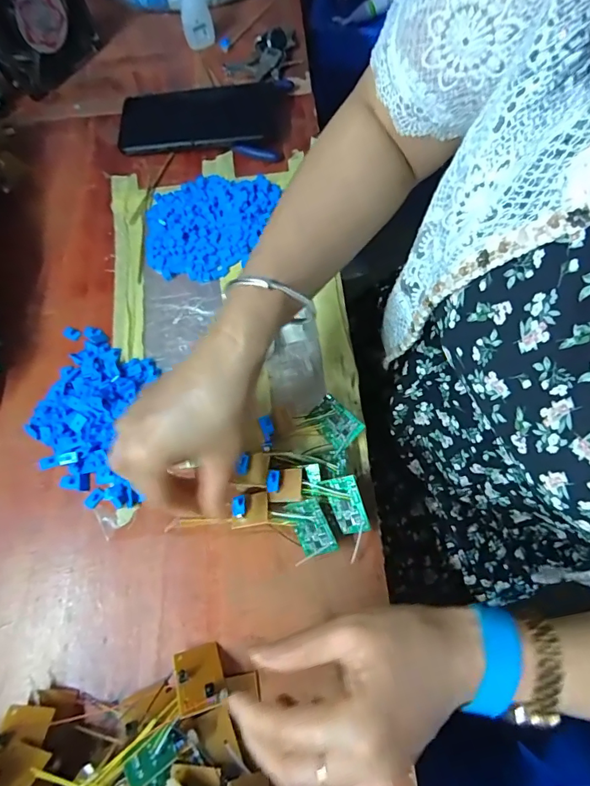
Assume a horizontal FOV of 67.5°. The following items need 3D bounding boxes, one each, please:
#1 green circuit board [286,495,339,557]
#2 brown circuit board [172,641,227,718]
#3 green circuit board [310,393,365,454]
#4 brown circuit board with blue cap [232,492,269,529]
[{"bbox_3d":[0.012,0.100,0.329,0.030,0.005,0.041,-20,91,26],"label":"green circuit board"},{"bbox_3d":[-0.065,0.191,0.300,0.032,0.009,0.045,-6,23,-20],"label":"brown circuit board"},{"bbox_3d":[0.032,0.024,0.362,0.029,0.004,0.043,-47,68,-1],"label":"green circuit board"},{"bbox_3d":[-0.034,0.087,0.333,0.027,0.004,0.024,-10,70,0],"label":"brown circuit board with blue cap"}]

